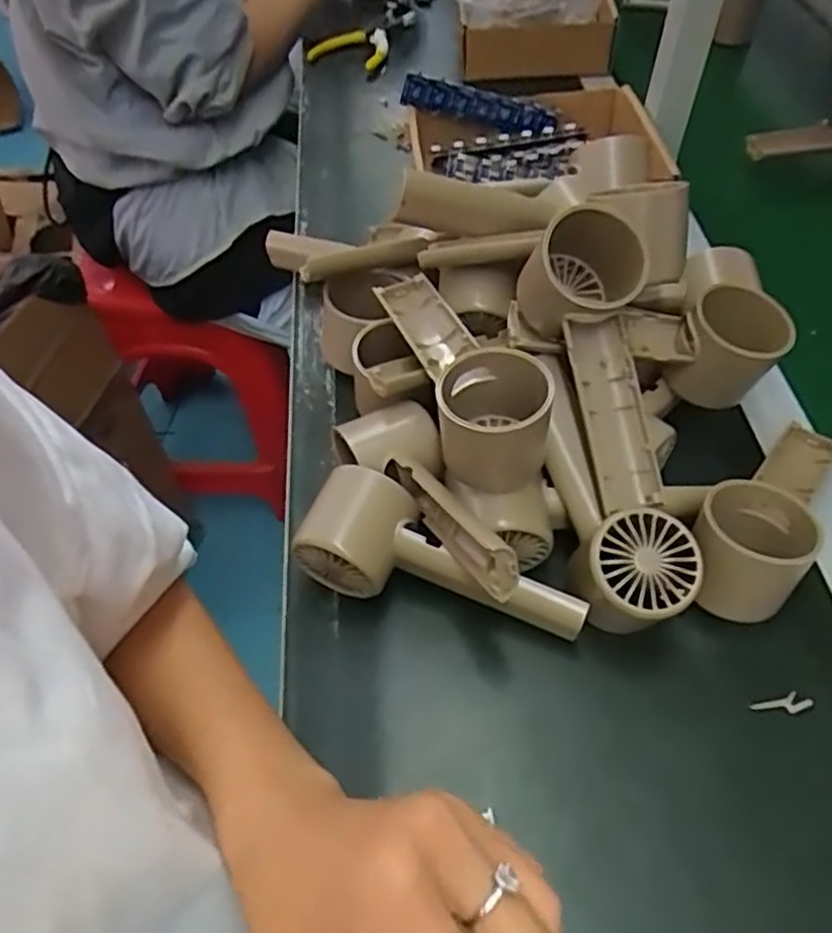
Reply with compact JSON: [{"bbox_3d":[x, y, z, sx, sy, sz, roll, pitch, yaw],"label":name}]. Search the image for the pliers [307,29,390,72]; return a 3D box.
[{"bbox_3d":[-0.080,-0.483,0.820,0.093,0.013,0.094,2,52,3],"label":"pliers"}]

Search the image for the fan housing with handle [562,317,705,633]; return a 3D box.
[{"bbox_3d":[0.108,0.003,0.376,0.057,0.053,0.161,-2,74,0],"label":"fan housing with handle"}]

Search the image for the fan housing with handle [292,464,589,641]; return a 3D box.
[{"bbox_3d":[0.012,0.056,0.377,0.155,0.048,0.047,18,56,17],"label":"fan housing with handle"}]

